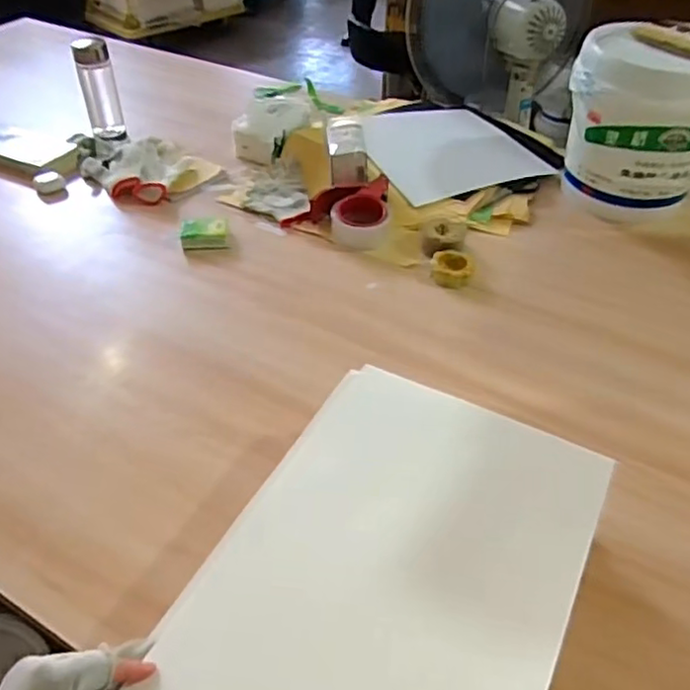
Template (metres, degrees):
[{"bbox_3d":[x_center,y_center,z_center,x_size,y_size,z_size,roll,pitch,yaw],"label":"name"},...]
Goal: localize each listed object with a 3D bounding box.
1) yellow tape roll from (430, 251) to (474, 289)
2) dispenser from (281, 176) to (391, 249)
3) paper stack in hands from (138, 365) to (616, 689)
[{"bbox_3d":[0.165,-0.120,0.981,0.063,0.019,0.078,8,45,7],"label":"yellow tape roll"},{"bbox_3d":[-0.015,-0.221,1.052,0.174,0.054,0.128,1,44,0],"label":"dispenser"},{"bbox_3d":[0.040,0.179,0.511,0.266,0.023,0.364,21,48,19],"label":"paper stack in hands"}]

